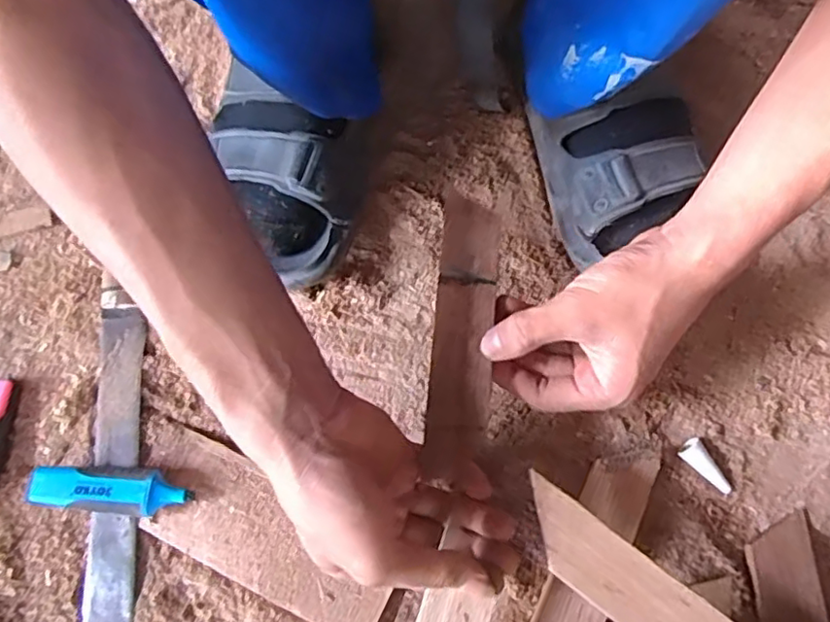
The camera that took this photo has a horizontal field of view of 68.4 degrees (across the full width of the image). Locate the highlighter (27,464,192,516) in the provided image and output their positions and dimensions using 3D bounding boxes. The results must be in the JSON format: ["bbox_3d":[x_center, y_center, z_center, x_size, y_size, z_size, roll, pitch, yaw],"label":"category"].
[{"bbox_3d":[-0.185,0.110,0.377,0.095,0.023,0.027,4,69,4],"label":"highlighter"}]

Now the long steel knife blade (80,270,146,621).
[{"bbox_3d":[-0.191,0.099,0.383,0.031,0.009,0.250,-7,70,-2],"label":"long steel knife blade"}]

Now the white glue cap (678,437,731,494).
[{"bbox_3d":[0.183,0.096,0.380,0.016,0.012,0.036,-41,72,-13],"label":"white glue cap"}]

